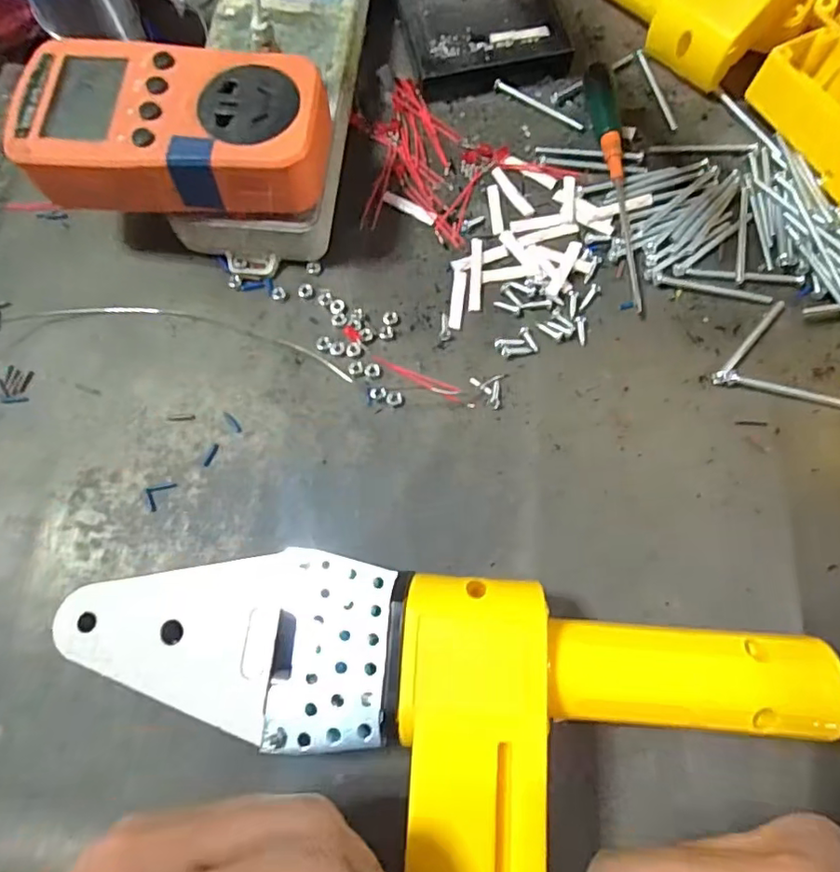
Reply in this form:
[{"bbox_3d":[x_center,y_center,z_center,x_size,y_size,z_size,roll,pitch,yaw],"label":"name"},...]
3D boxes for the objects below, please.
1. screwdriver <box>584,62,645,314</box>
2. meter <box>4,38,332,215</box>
[{"bbox_3d":[0.101,-0.132,0.294,0.014,0.015,0.142,-4,72,-1],"label":"screwdriver"},{"bbox_3d":[-0.104,-0.131,0.247,0.123,0.032,0.066,6,73,2],"label":"meter"}]

